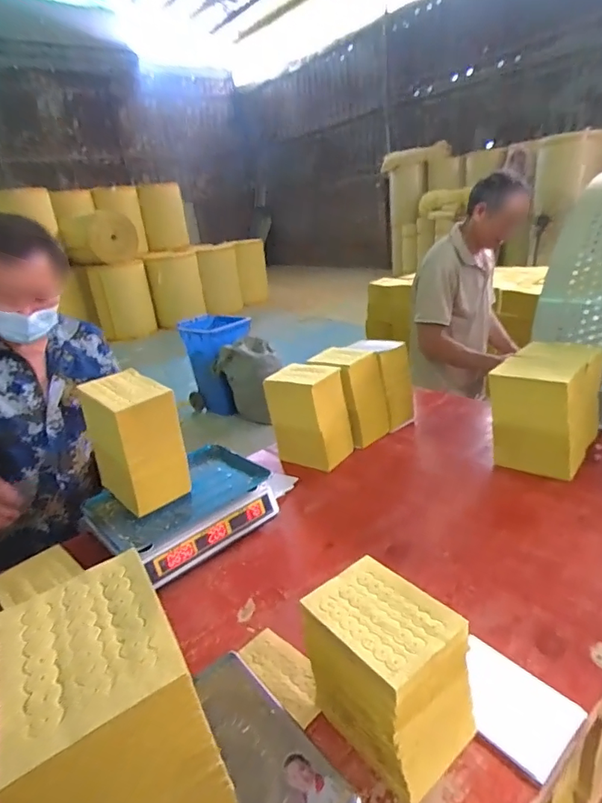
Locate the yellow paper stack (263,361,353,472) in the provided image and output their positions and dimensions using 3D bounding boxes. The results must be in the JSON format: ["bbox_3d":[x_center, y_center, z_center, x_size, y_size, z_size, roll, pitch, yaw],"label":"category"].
[{"bbox_3d":[0.021,0.038,1.193,0.177,0.224,0.123,10,27,34],"label":"yellow paper stack"}]

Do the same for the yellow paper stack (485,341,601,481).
[{"bbox_3d":[0.567,0.014,1.077,0.237,0.235,0.179,-25,29,-38],"label":"yellow paper stack"}]

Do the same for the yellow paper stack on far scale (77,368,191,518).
[{"bbox_3d":[-0.323,0.075,0.924,0.131,0.230,0.163,-24,29,-37],"label":"yellow paper stack on far scale"}]

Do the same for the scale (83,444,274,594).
[{"bbox_3d":[-0.239,0.226,0.964,0.336,0.106,0.233,-25,29,-37],"label":"scale"}]

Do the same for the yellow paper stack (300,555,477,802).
[{"bbox_3d":[0.100,0.319,0.563,0.122,0.161,0.174,-22,27,-33],"label":"yellow paper stack"}]

